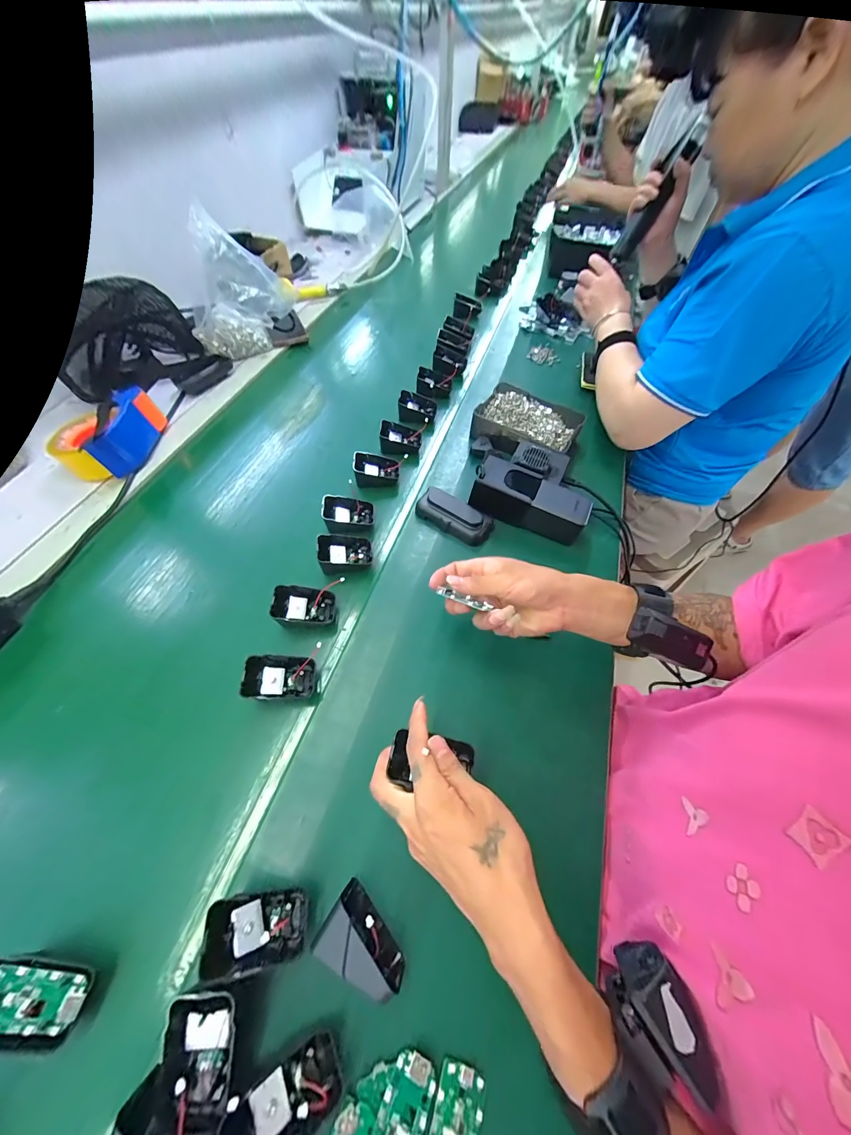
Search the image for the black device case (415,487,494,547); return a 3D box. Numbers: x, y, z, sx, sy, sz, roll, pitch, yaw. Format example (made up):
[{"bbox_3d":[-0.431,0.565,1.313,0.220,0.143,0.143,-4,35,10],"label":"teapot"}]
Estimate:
[{"bbox_3d":[0.041,-0.073,0.509,0.105,0.026,0.049,30,62,16],"label":"black device case"}]

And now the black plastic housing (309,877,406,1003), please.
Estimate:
[{"bbox_3d":[-0.046,0.283,0.275,0.066,0.038,0.042,31,63,17],"label":"black plastic housing"}]

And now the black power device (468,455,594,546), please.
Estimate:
[{"bbox_3d":[0.144,-0.094,0.504,0.153,0.057,0.058,25,61,14],"label":"black power device"}]

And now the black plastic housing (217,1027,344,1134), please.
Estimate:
[{"bbox_3d":[-0.088,0.337,0.228,0.065,0.039,0.047,-27,63,-17],"label":"black plastic housing"}]

